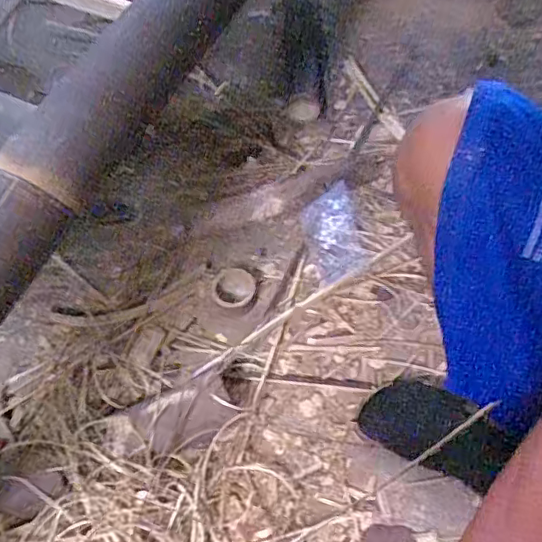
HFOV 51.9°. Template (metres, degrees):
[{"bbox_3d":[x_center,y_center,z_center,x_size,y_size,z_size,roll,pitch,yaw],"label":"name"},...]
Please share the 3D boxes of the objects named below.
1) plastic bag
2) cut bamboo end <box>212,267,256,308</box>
[{"bbox_3d":[0.094,-0.056,0.812,0.086,0.041,0.132,-19,63,-5],"label":"plastic bag"},{"bbox_3d":[-0.054,0.024,0.787,0.055,0.018,0.062,33,70,19],"label":"cut bamboo end"}]

